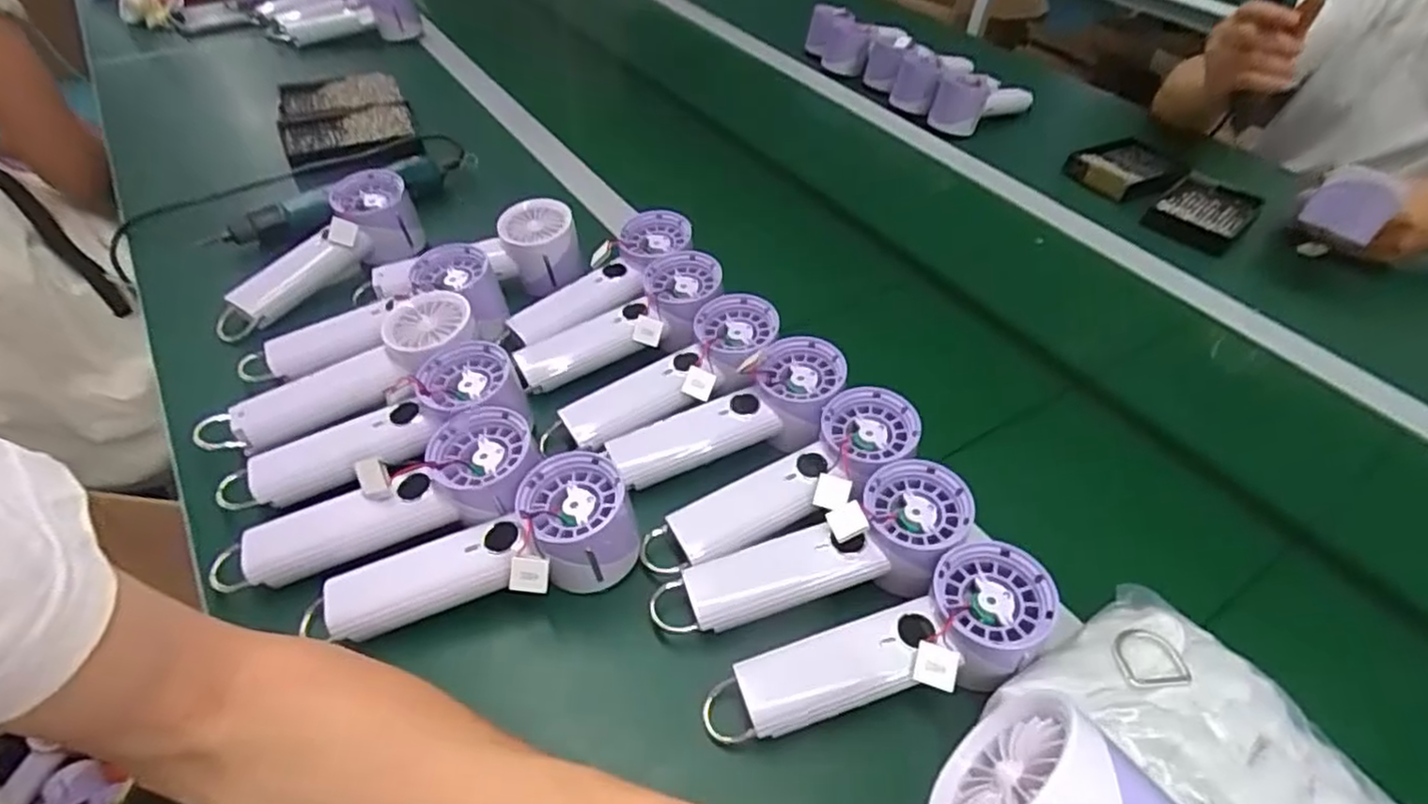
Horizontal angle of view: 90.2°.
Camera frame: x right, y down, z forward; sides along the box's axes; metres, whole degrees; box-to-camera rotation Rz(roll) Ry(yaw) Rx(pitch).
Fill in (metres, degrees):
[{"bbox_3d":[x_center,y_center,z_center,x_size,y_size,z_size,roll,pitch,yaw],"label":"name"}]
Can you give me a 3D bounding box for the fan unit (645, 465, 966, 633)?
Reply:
[{"bbox_3d":[0.060,0.094,0.425,0.198,0.045,0.064,-20,48,-3],"label":"fan unit"}]

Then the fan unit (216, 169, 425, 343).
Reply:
[{"bbox_3d":[-0.340,-0.122,0.612,0.072,0.057,0.192,30,64,22],"label":"fan unit"}]

